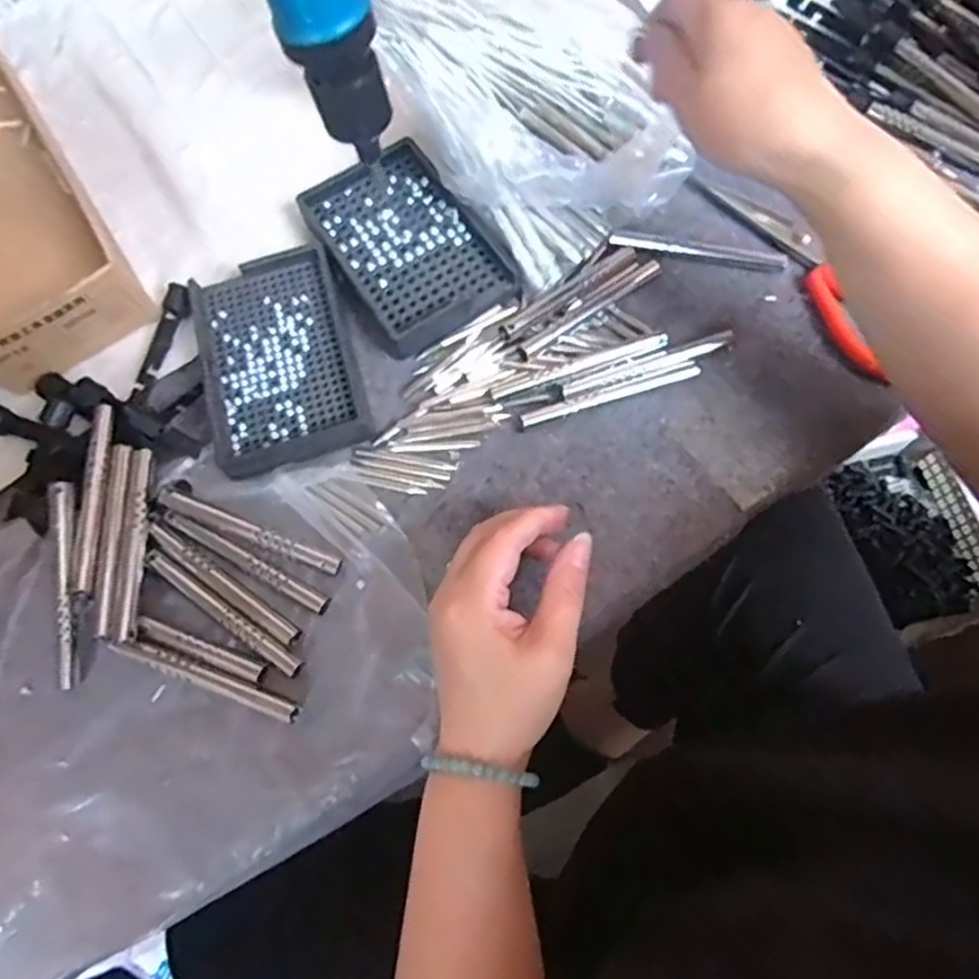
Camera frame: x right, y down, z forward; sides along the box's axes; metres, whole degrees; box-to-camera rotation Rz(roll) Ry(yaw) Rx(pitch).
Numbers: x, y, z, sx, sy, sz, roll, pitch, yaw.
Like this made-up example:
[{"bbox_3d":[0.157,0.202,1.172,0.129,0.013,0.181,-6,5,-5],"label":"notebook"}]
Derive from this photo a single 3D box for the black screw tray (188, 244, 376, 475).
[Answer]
[{"bbox_3d":[-0.131,-0.079,0.420,0.089,0.019,0.137,-19,70,-4],"label":"black screw tray"}]

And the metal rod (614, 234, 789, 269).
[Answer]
[{"bbox_3d":[0.134,-0.153,0.441,0.110,0.006,0.010,9,68,6],"label":"metal rod"}]

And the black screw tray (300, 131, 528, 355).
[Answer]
[{"bbox_3d":[-0.056,-0.158,0.442,0.089,0.026,0.143,-31,71,-8],"label":"black screw tray"}]

